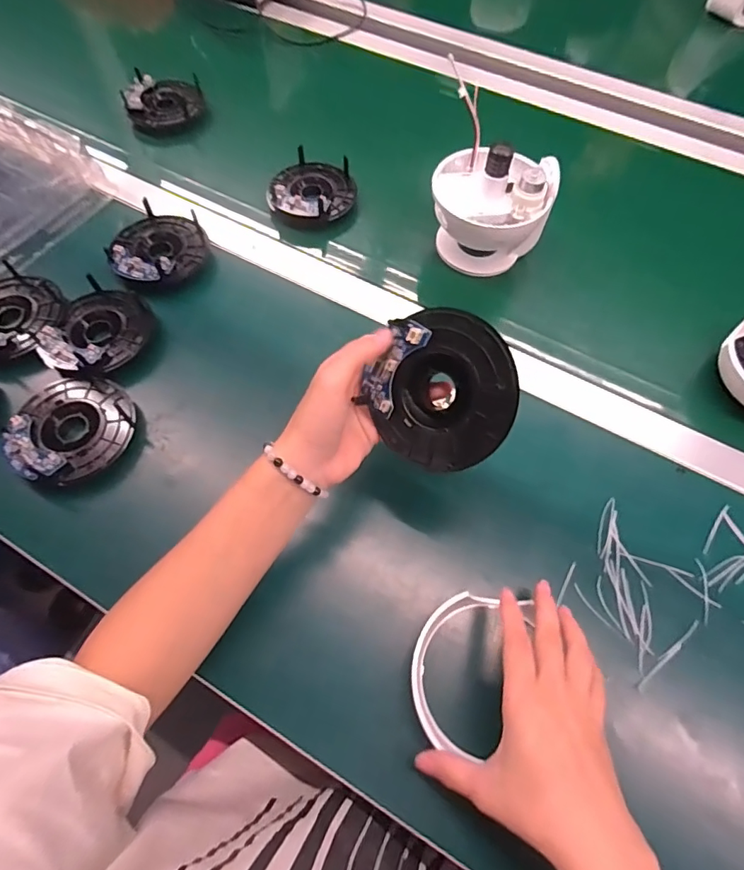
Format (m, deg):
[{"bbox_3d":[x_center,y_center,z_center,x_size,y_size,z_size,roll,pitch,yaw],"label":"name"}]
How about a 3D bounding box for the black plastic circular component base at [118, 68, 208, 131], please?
[{"bbox_3d":[-0.271,-0.434,0.634,0.088,0.032,0.083,1,65,-2],"label":"black plastic circular component base"}]

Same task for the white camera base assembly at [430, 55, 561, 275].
[{"bbox_3d":[0.124,-0.250,0.510,0.121,0.117,0.137,5,65,0],"label":"white camera base assembly"}]

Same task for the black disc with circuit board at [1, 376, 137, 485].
[{"bbox_3d":[-0.255,-0.007,0.417,0.096,0.032,0.093,1,65,-2],"label":"black disc with circuit board"}]

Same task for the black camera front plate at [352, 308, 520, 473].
[{"bbox_3d":[0.044,-0.028,0.311,0.094,0.016,0.097,4,101,25],"label":"black camera front plate"}]

